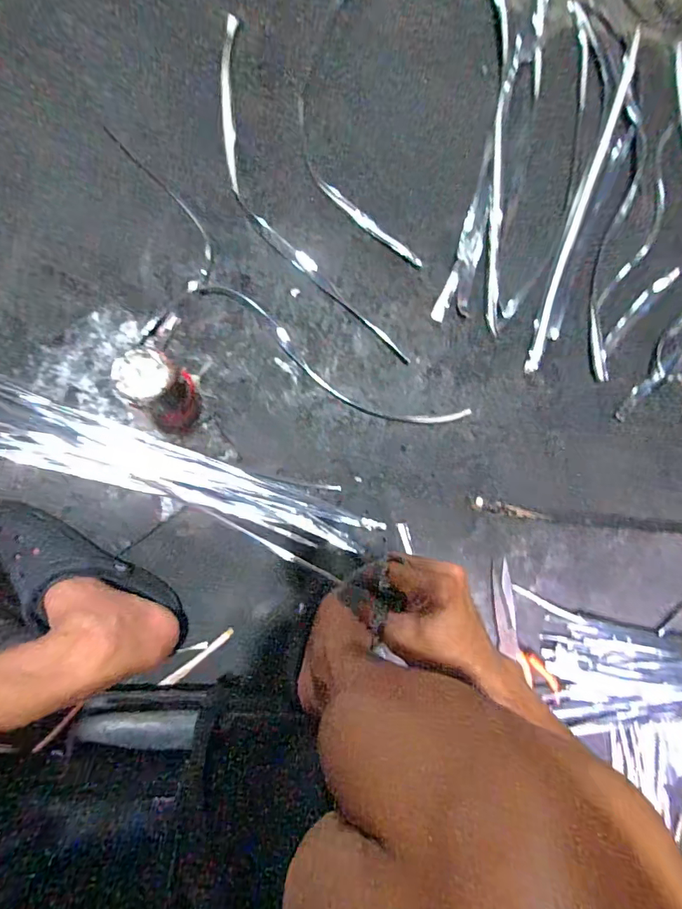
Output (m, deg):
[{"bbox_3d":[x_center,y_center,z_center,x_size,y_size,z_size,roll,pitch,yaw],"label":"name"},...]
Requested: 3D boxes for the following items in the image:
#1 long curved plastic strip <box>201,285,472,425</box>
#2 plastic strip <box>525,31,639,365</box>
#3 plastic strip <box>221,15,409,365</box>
[{"bbox_3d":[-0.011,-0.111,0.590,0.371,0.028,0.063,26,88,-3],"label":"long curved plastic strip"},{"bbox_3d":[0.320,-0.336,0.599,0.022,0.008,0.466,18,87,-6],"label":"plastic strip"},{"bbox_3d":[-0.064,-0.303,0.566,0.098,0.032,0.454,-29,93,-6],"label":"plastic strip"}]

